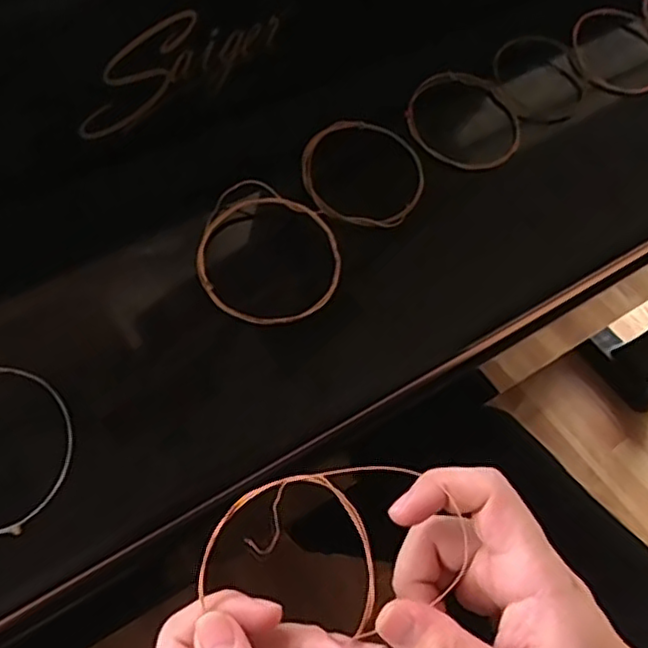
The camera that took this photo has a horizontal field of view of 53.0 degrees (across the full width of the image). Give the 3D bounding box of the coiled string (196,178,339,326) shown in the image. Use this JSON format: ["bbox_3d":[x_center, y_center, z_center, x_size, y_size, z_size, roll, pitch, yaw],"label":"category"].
[{"bbox_3d":[-0.029,-0.037,0.347,0.076,0.008,0.076,1,77,-5],"label":"coiled string"}]

